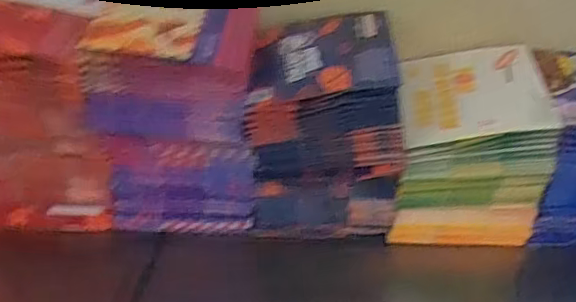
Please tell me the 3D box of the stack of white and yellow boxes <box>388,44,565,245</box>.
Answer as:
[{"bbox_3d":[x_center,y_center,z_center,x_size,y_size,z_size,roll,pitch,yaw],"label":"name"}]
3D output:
[{"bbox_3d":[0.214,-0.011,0.729,0.156,0.170,0.176,3,38,5],"label":"stack of white and yellow boxes"}]

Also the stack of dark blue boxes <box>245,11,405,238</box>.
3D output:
[{"bbox_3d":[0.044,-0.034,0.719,0.164,0.207,0.164,0,38,2],"label":"stack of dark blue boxes"}]

